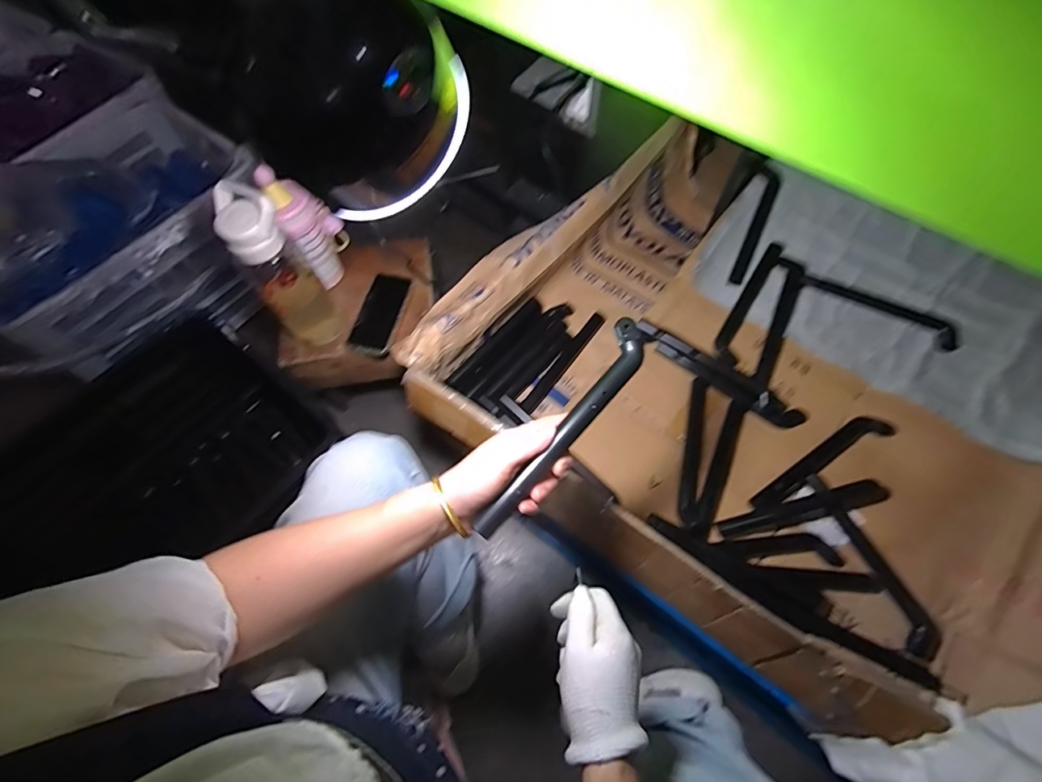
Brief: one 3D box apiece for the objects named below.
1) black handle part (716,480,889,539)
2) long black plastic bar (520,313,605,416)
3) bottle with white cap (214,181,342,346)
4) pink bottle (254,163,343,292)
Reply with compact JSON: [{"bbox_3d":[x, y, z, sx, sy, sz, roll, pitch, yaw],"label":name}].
[{"bbox_3d":[0.409,0.171,0.669,0.245,0.042,0.034,-13,66,-6],"label":"black handle part"},{"bbox_3d":[0.075,-0.051,0.809,0.024,0.014,0.232,34,70,14],"label":"long black plastic bar"},{"bbox_3d":[-0.362,-0.176,0.713,0.087,0.273,0.086,-38,71,-16],"label":"bottle with white cap"},{"bbox_3d":[-0.353,-0.274,0.789,0.092,0.208,0.092,-28,68,-12],"label":"pink bottle"}]

